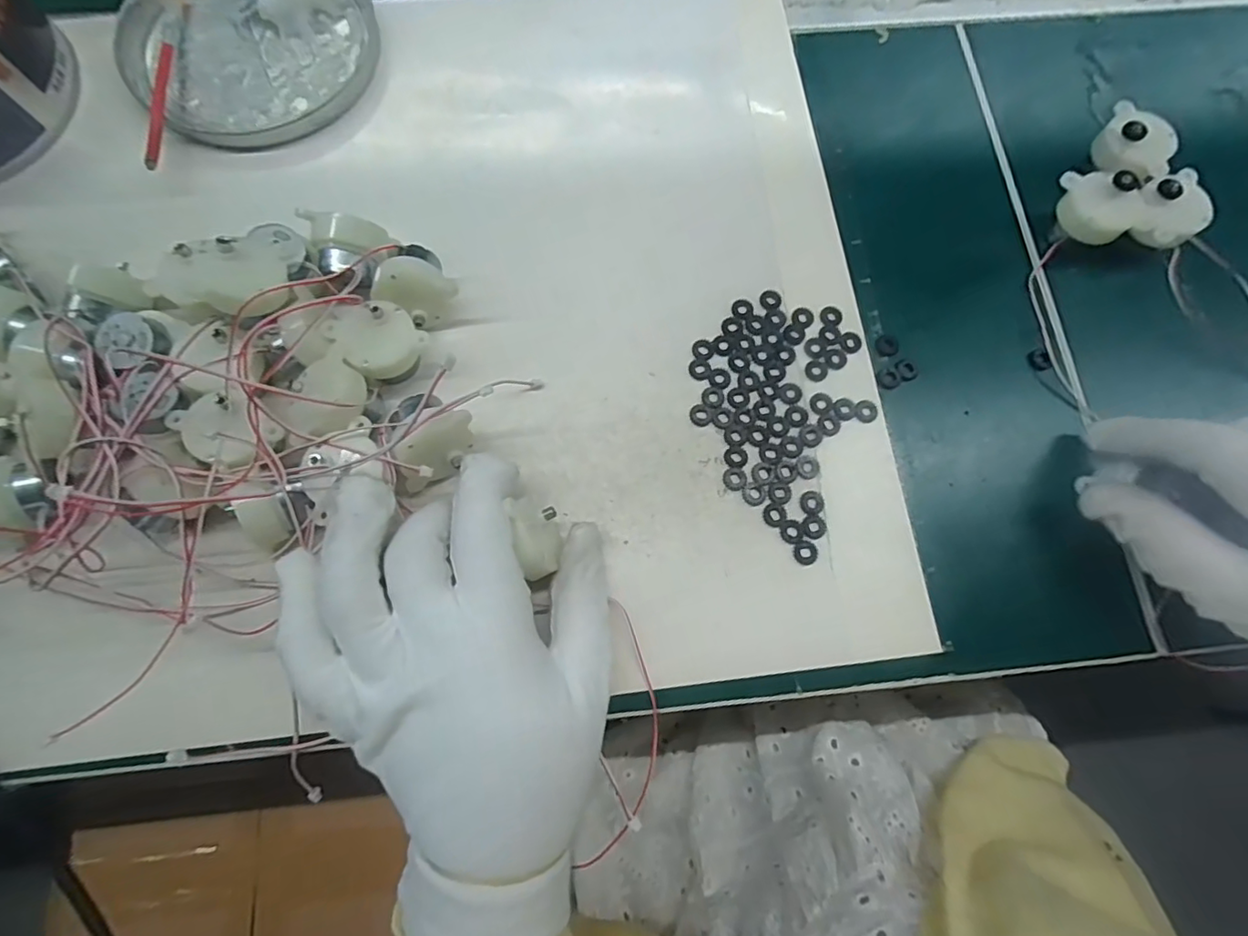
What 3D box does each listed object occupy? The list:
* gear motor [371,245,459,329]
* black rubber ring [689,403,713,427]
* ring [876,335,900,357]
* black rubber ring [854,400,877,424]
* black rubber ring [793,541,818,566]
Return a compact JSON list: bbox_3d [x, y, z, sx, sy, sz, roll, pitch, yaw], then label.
[{"bbox_3d":[-0.095,-0.083,0.258,0.031,0.032,0.020,-45,50,-4],"label":"gear motor"},{"bbox_3d":[0.036,-0.025,0.261,0.010,0.004,0.011,0,76,-1],"label":"black rubber ring"},{"bbox_3d":[0.128,-0.060,0.273,0.011,0.004,0.010,0,76,-1],"label":"ring"},{"bbox_3d":[0.113,-0.027,0.263,0.011,0.004,0.010,-34,79,-9],"label":"black rubber ring"},{"bbox_3d":[0.080,0.037,0.246,0.011,0.004,0.010,0,76,-1],"label":"black rubber ring"}]

